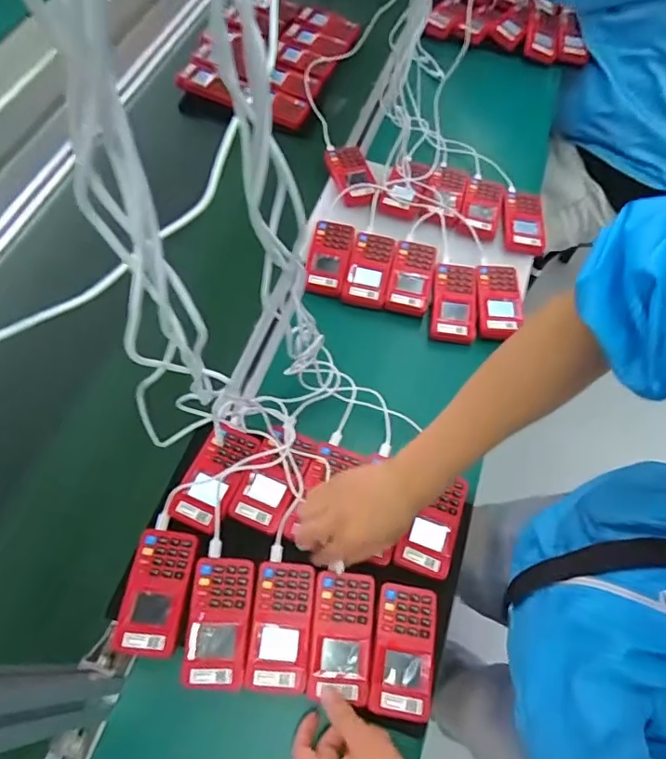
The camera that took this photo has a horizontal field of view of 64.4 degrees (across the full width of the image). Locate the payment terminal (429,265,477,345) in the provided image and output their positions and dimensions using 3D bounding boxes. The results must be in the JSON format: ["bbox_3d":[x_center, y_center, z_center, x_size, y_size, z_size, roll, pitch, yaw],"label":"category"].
[{"bbox_3d":[0.174,-0.113,0.768,0.066,0.023,0.122,6,62,-1],"label":"payment terminal"}]

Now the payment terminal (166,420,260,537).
[{"bbox_3d":[-0.138,0.111,0.616,0.060,0.014,0.121,22,63,8],"label":"payment terminal"}]

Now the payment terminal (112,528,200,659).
[{"bbox_3d":[-0.185,0.221,0.557,0.066,0.015,0.122,9,62,1],"label":"payment terminal"}]

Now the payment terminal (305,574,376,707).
[{"bbox_3d":[0.010,0.262,0.544,0.063,0.013,0.116,7,62,0],"label":"payment terminal"}]

